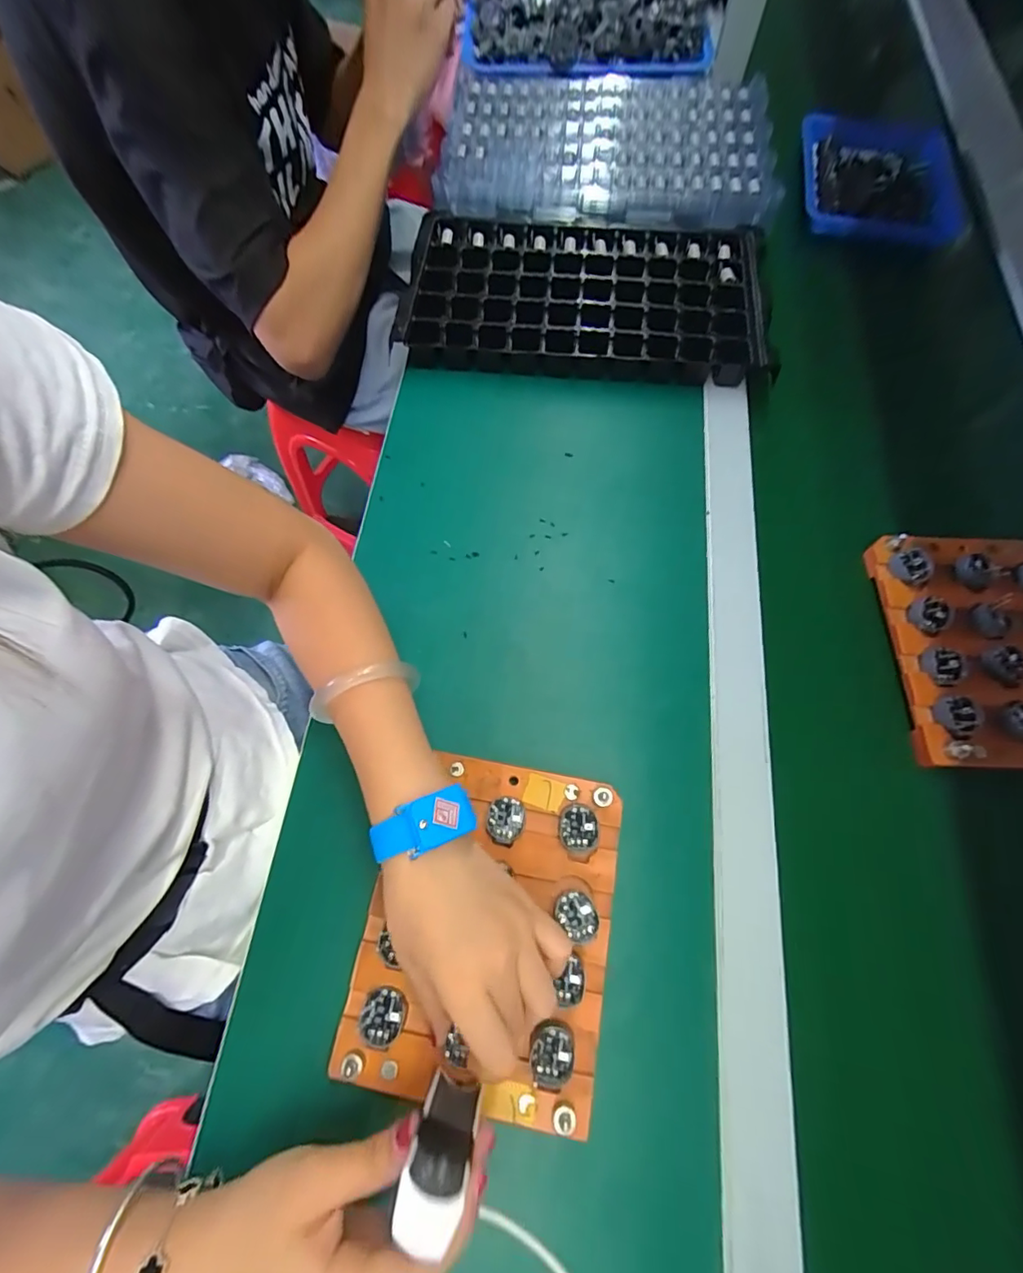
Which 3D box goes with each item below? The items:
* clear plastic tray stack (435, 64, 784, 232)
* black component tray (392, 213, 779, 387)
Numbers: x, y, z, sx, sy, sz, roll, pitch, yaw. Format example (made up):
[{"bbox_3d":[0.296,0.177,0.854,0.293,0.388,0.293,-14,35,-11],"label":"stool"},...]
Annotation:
[{"bbox_3d":[0.107,-0.564,0.592,0.374,0.044,0.258,11,69,6],"label":"clear plastic tray stack"},{"bbox_3d":[0.075,-0.346,0.531,0.355,0.037,0.190,6,68,4],"label":"black component tray"}]

